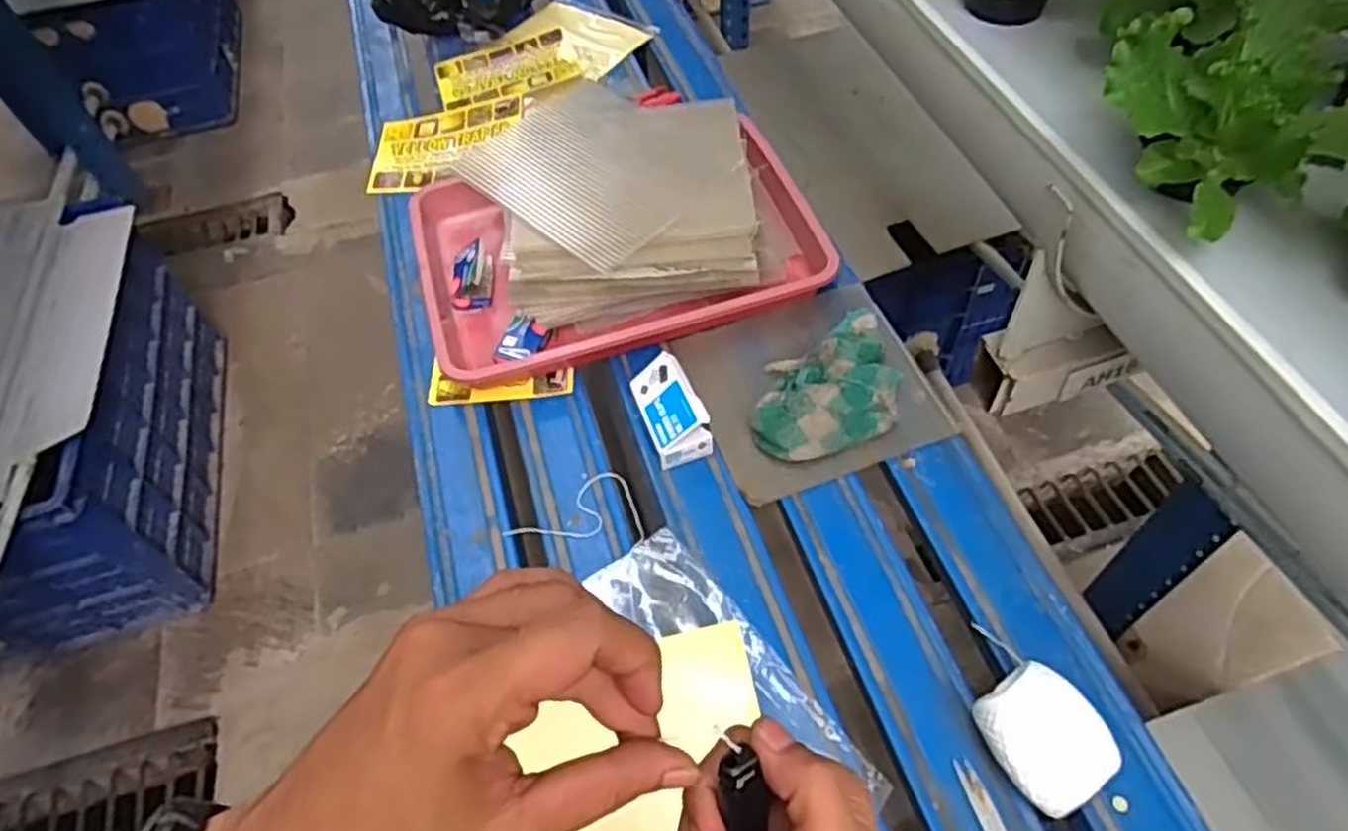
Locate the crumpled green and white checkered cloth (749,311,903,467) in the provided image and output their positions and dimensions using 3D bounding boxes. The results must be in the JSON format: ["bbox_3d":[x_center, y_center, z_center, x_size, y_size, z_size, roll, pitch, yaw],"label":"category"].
[{"bbox_3d":[0.149,-0.042,0.747,0.129,0.041,0.187,10,56,11],"label":"crumpled green and white checkered cloth"}]

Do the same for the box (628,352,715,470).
[{"bbox_3d":[-0.004,-0.006,0.730,0.050,0.049,0.091,-20,55,-10],"label":"box"}]

